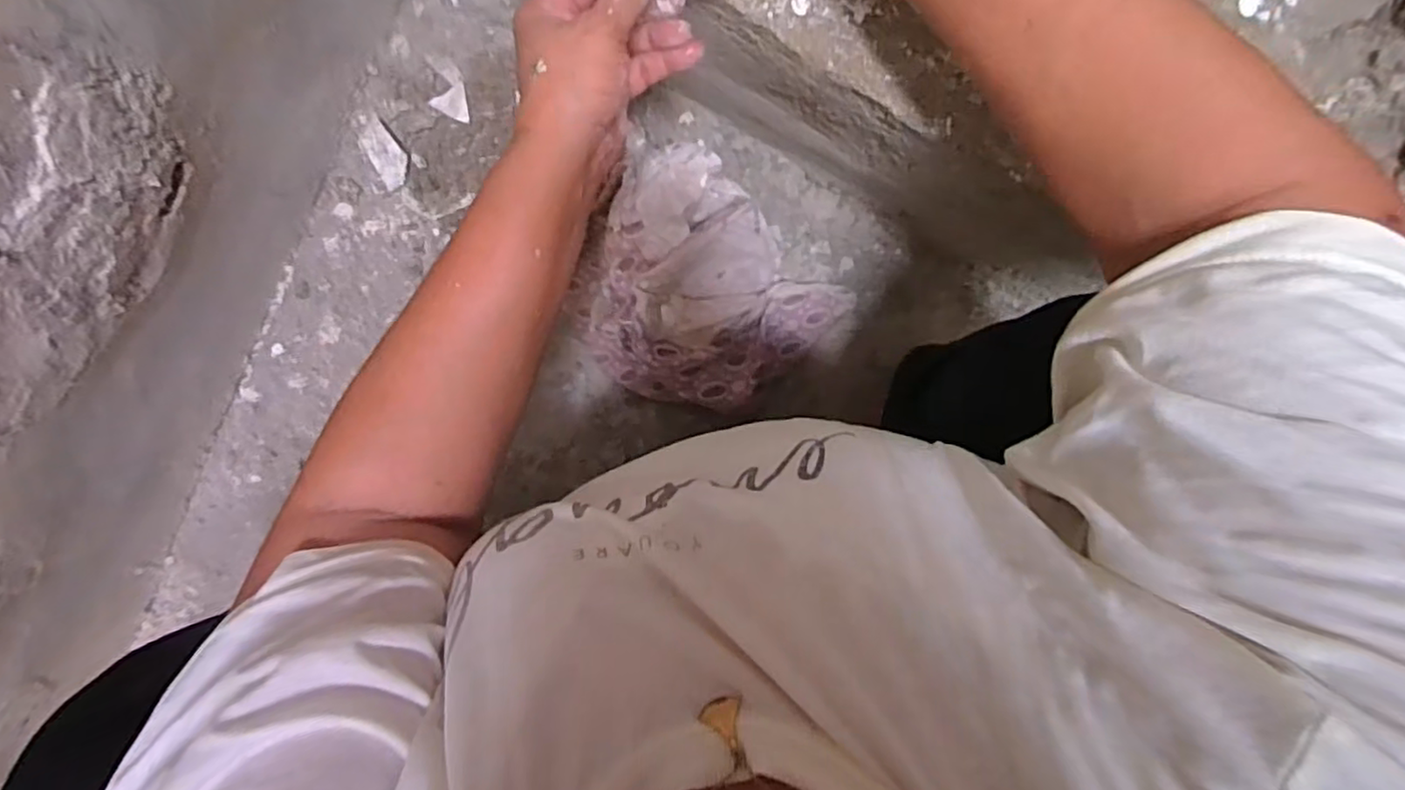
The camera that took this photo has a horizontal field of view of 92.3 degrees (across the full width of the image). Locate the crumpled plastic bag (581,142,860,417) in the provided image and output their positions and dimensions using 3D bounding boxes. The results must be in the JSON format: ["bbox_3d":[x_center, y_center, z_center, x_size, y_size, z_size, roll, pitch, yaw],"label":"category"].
[{"bbox_3d":[-0.004,-0.082,0.590,0.219,0.081,0.195,43,94,-9],"label":"crumpled plastic bag"}]

